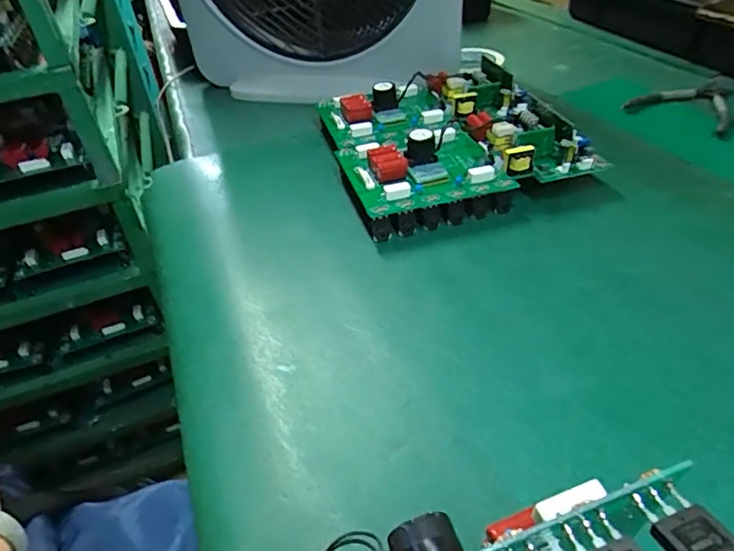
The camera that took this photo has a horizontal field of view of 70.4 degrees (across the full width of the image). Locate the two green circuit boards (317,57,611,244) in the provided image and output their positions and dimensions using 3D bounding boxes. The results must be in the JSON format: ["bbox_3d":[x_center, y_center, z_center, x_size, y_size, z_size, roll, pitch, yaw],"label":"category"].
[{"bbox_3d":[0.078,-0.143,0.536,0.227,0.058,0.233,-14,40,-10],"label":"two green circuit boards"}]

